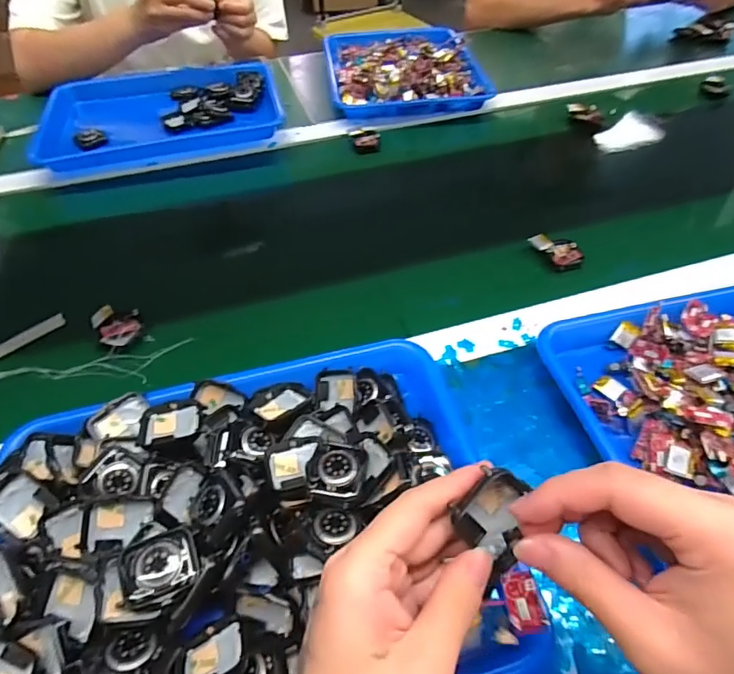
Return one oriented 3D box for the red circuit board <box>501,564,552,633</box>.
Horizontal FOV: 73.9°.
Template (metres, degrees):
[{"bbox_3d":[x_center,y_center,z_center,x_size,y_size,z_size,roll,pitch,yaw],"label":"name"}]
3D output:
[{"bbox_3d":[0.071,0.120,0.222,0.016,0.004,0.029,-19,87,12],"label":"red circuit board"}]

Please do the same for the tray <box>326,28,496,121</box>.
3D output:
[{"bbox_3d":[0.056,-0.472,0.835,0.248,0.037,0.320,-6,50,-4],"label":"tray"}]

